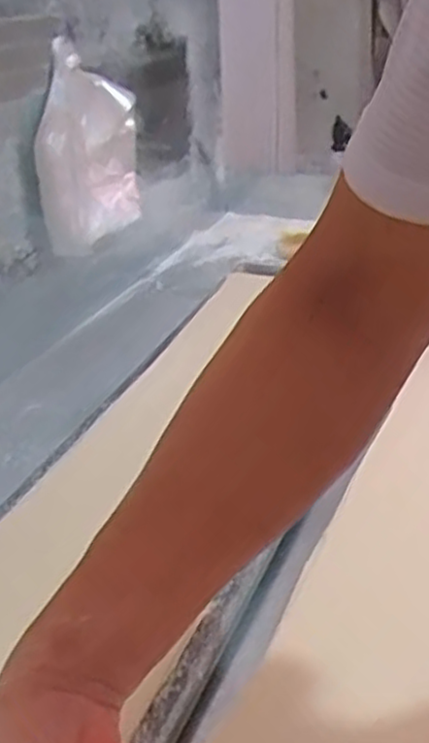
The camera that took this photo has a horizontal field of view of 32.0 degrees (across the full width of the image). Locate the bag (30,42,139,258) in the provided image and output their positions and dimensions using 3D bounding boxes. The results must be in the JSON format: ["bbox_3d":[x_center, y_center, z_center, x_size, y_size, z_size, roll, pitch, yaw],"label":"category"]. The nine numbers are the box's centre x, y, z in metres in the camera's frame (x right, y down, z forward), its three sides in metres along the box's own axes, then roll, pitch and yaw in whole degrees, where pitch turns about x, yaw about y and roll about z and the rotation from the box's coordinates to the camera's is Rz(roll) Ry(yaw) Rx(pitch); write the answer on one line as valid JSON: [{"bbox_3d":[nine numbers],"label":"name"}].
[{"bbox_3d":[-0.175,-0.291,1.028,0.054,0.273,0.218,9,48,22],"label":"bag"}]

